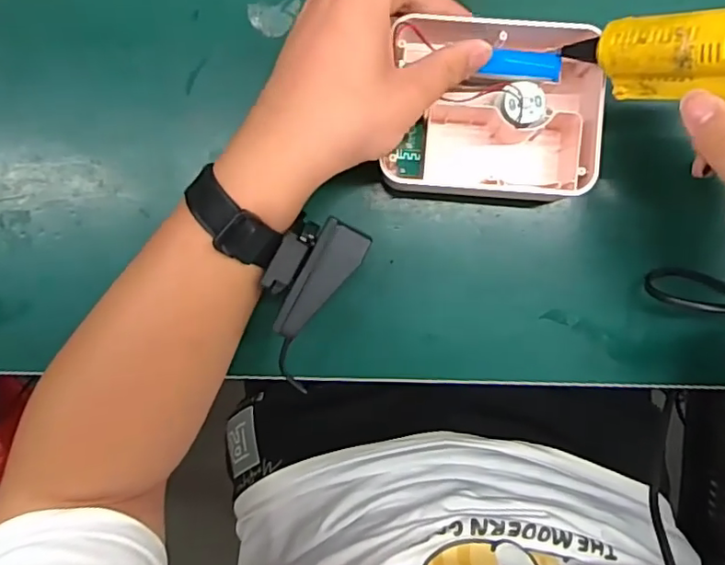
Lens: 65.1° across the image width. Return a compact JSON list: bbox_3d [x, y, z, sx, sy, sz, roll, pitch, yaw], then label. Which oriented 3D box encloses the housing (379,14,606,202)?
[{"bbox_3d":[0.084,-0.103,0.345,0.130,0.037,0.103,4,94,1],"label":"housing"}]

